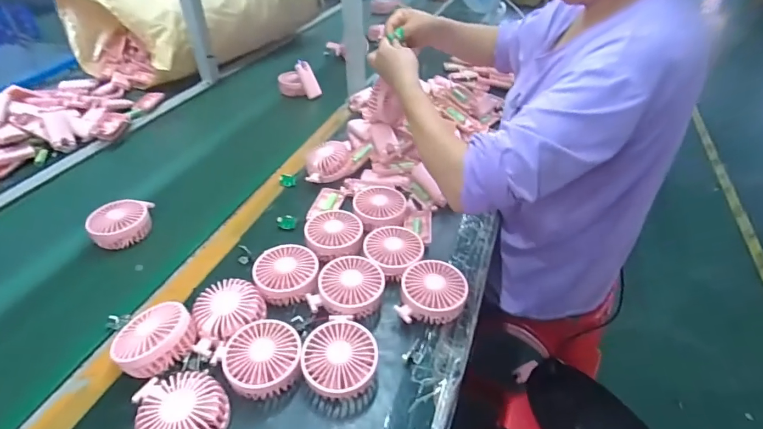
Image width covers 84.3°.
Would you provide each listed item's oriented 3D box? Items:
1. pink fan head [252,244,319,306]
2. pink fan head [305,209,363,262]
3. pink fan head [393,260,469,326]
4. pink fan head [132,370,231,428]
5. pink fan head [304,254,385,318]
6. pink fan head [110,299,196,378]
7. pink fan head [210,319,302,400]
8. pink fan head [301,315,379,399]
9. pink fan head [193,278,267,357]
[{"bbox_3d":[-0.134,0.084,0.602,0.087,0.041,0.084,0,39,0],"label":"pink fan head"},{"bbox_3d":[-0.074,0.031,0.662,0.086,0.032,0.085,0,39,0],"label":"pink fan head"},{"bbox_3d":[0.072,0.112,0.582,0.086,0.044,0.093,0,39,0],"label":"pink fan head"},{"bbox_3d":[-0.214,0.213,0.455,0.090,0.048,0.099,-18,43,-21],"label":"pink fan head"},{"bbox_3d":[-0.043,0.103,0.583,0.090,0.036,0.087,0,39,0],"label":"pink fan head"},{"bbox_3d":[-0.274,0.149,0.508,0.087,0.042,0.087,-30,42,-17],"label":"pink fan head"},{"bbox_3d":[-0.142,0.177,0.508,0.085,0.048,0.096,-29,47,-30],"label":"pink fan head"},{"bbox_3d":[-0.049,0.173,0.513,0.086,0.044,0.106,-1,39,-1],"label":"pink fan head"},{"bbox_3d":[-0.199,0.127,0.546,0.093,0.039,0.081,-19,43,-21],"label":"pink fan head"}]

